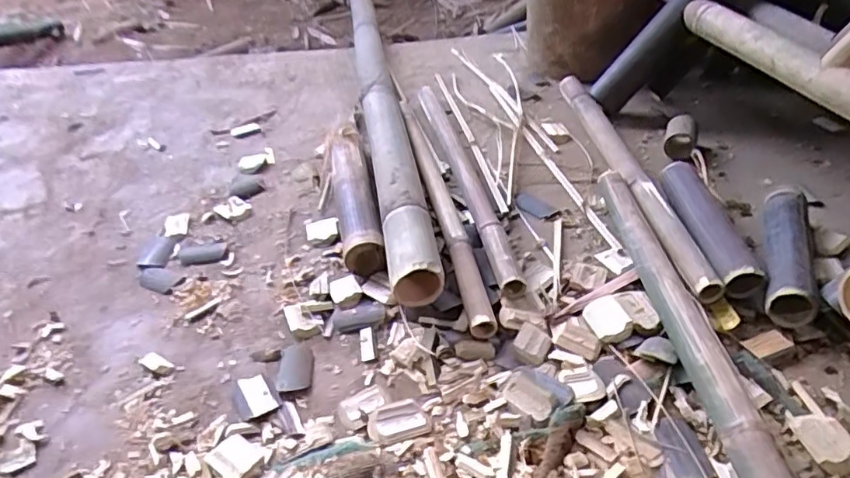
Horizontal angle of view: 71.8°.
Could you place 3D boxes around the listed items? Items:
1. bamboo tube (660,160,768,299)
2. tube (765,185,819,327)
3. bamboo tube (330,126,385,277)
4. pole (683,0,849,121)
[{"bbox_3d":[0.400,-0.024,0.856,0.062,0.047,0.264,-5,39,-1],"label":"bamboo tube"},{"bbox_3d":[0.489,0.022,0.794,0.053,0.059,0.230,13,42,20],"label":"tube"},{"bbox_3d":[-0.118,-0.072,0.961,0.065,0.063,0.348,-9,39,-6],"label":"bamboo tube"},{"bbox_3d":[0.559,-0.247,0.876,0.058,0.058,0.548,-13,40,-11],"label":"pole"}]

